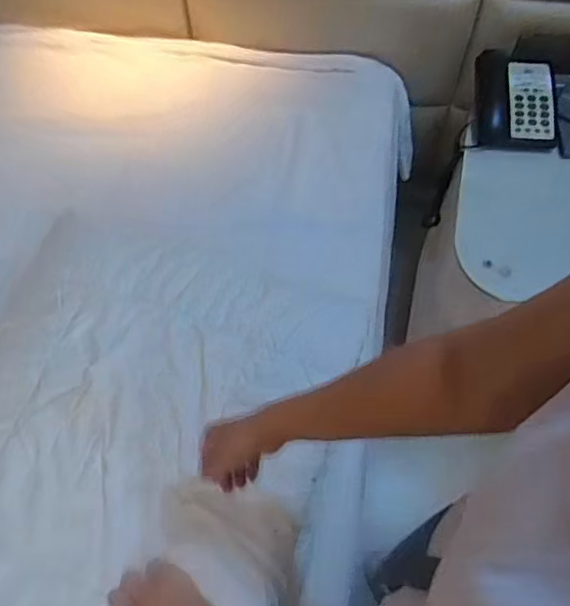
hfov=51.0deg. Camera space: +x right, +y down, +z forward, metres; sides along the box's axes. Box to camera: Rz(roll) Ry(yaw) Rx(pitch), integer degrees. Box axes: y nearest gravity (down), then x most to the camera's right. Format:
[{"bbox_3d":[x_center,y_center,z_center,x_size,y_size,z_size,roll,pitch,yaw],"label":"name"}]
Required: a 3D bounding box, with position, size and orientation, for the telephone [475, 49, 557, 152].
[{"bbox_3d":[0.452,-0.376,1.180,0.146,0.075,0.194,0,79,16],"label":"telephone"}]

